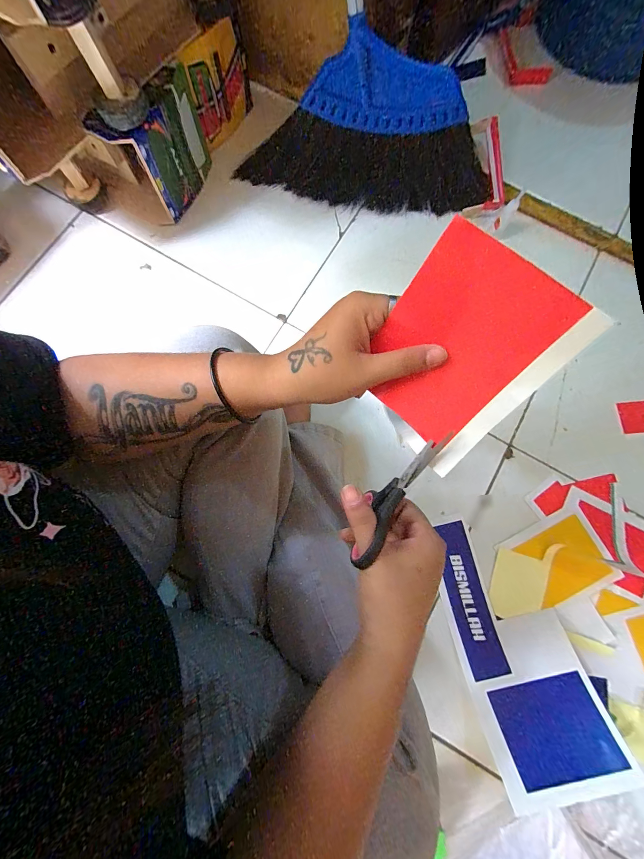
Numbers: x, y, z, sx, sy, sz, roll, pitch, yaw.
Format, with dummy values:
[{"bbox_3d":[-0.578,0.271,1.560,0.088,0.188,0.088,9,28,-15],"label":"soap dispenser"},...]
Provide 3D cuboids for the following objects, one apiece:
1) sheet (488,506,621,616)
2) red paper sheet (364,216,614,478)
[{"bbox_3d":[0.313,0.194,0.452,0.173,0.012,0.106,-23,80,-6],"label":"sheet"},{"bbox_3d":[0.085,-0.043,0.206,0.103,0.013,0.122,35,122,0],"label":"red paper sheet"}]

